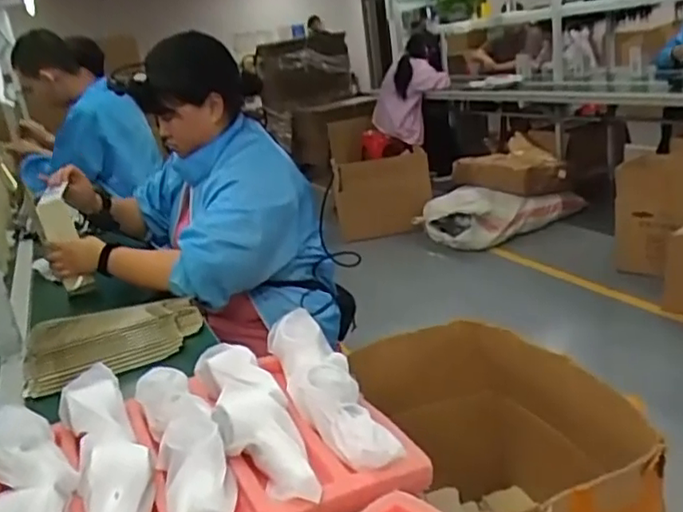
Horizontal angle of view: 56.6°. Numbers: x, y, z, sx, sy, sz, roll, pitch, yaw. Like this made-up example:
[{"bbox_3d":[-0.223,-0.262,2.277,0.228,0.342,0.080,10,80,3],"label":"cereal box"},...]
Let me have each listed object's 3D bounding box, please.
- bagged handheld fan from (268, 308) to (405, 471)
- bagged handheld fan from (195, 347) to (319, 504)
[{"bbox_3d":[-0.025,0.148,0.754,0.077,0.049,0.304,-14,20,-17],"label":"bagged handheld fan"},{"bbox_3d":[-0.101,0.174,0.708,0.083,0.048,0.292,-14,20,-17],"label":"bagged handheld fan"}]

